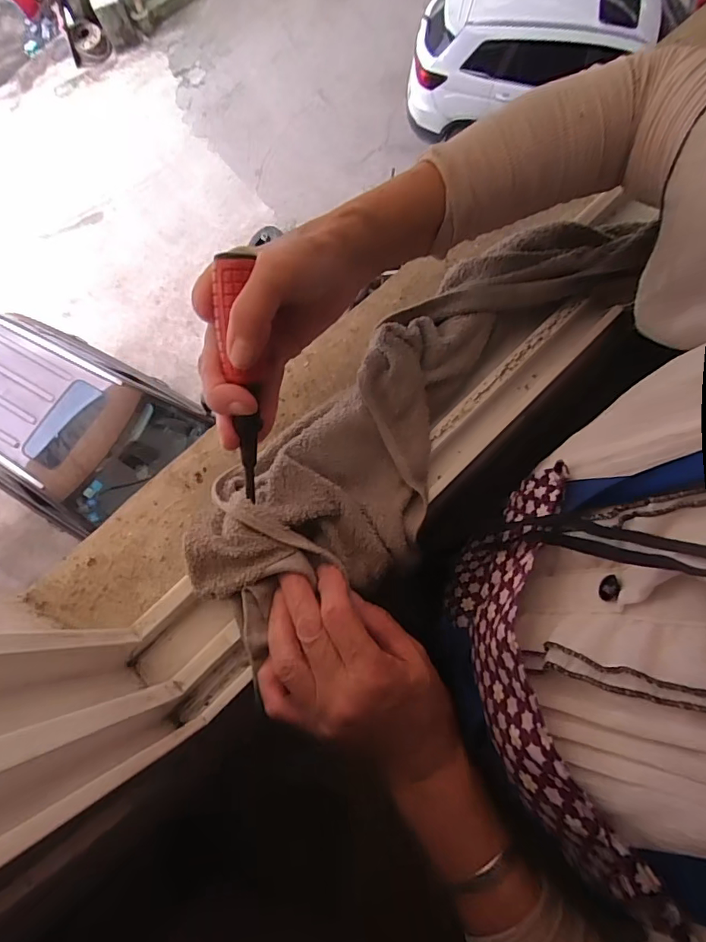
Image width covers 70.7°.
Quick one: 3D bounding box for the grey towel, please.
[{"bbox_3d":[0.048,-0.048,0.357,0.125,0.053,0.377,42,80,12],"label":"grey towel"}]

